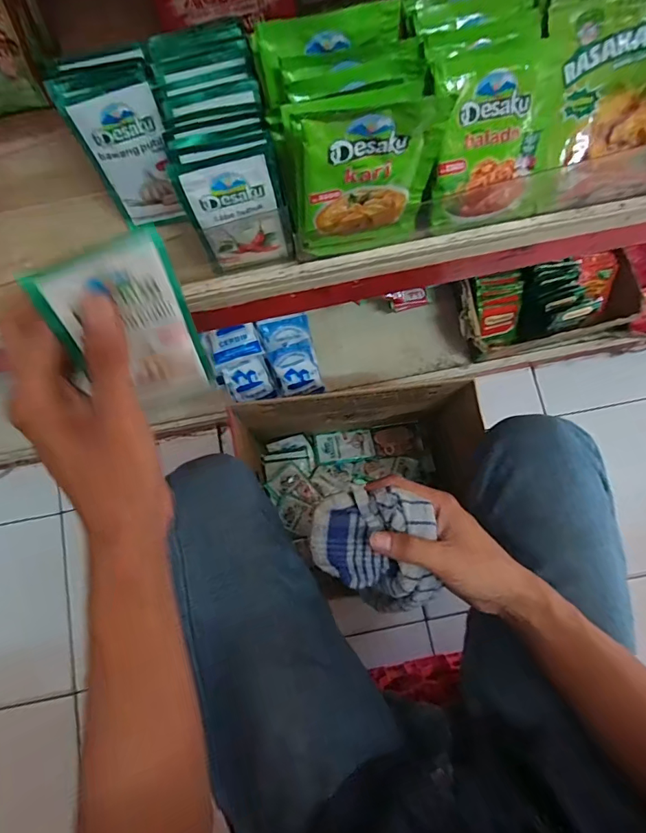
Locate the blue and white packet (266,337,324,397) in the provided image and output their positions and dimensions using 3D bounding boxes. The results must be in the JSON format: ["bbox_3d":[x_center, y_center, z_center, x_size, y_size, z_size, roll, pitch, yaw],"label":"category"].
[{"bbox_3d":[-0.046,-0.084,0.754,0.072,0.033,0.073,-17,105,1],"label":"blue and white packet"}]

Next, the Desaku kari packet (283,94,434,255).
[{"bbox_3d":[0.026,-0.155,0.303,0.087,0.123,0.010,-13,74,-1],"label":"Desaku kari packet"}]

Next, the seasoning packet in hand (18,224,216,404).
[{"bbox_3d":[-0.101,-0.043,0.244,0.063,0.099,0.006,-28,51,-16],"label":"seasoning packet in hand"}]

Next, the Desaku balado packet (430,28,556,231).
[{"bbox_3d":[0.123,-0.198,0.338,0.097,0.111,0.021,-24,40,1],"label":"Desaku balado packet"}]

